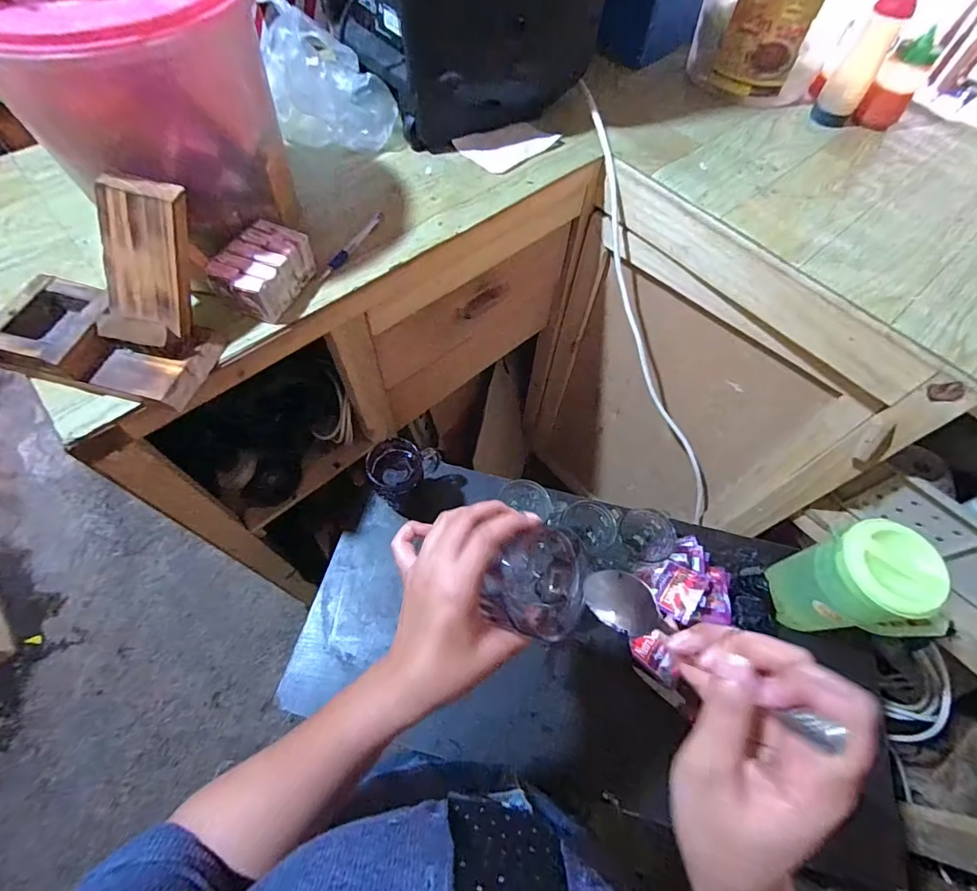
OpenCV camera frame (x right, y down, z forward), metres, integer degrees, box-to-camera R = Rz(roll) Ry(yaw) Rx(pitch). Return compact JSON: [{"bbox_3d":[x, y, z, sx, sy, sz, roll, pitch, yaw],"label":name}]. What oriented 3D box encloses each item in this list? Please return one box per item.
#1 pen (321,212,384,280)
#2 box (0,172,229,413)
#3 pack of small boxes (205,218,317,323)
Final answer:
[{"bbox_3d":[-0.172,-0.251,0.588,0.012,0.015,0.128,25,65,11],"label":"pen"},{"bbox_3d":[-0.383,-0.149,0.455,0.187,0.130,0.161,8,63,3],"label":"box"},{"bbox_3d":[-0.256,-0.199,0.531,0.070,0.048,0.102,16,64,7],"label":"pack of small boxes"}]

